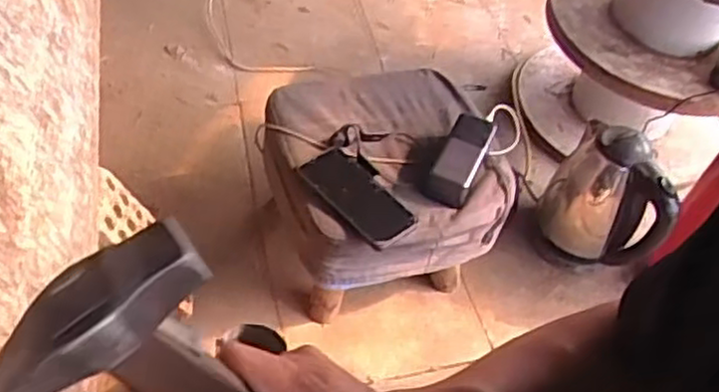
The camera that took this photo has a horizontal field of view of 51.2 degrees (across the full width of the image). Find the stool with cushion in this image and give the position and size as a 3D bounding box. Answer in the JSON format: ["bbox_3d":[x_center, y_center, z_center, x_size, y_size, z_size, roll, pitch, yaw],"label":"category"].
[{"bbox_3d":[0.031,0.001,1.089,0.297,0.263,0.281,4,45,-3],"label":"stool with cushion"}]

